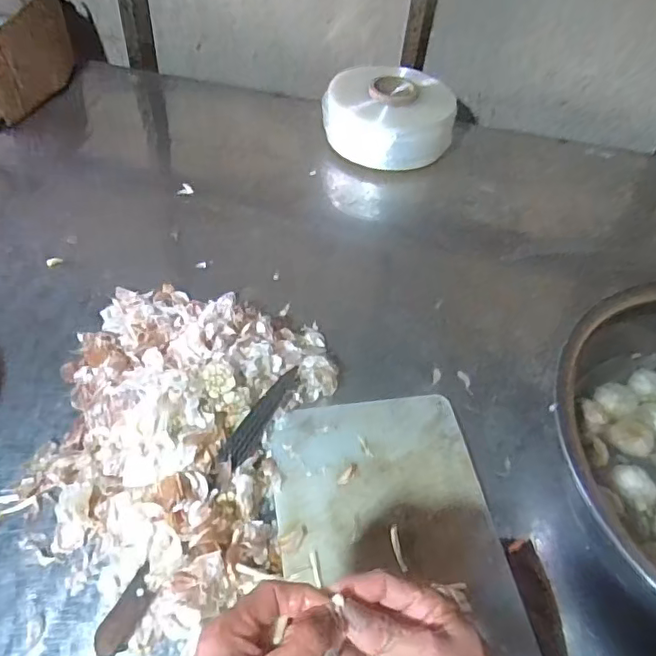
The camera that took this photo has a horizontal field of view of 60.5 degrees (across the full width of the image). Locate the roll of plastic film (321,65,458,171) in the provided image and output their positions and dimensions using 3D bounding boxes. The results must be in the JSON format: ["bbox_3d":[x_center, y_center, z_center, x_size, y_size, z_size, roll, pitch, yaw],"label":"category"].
[{"bbox_3d":[0.118,-0.404,1.095,0.194,0.137,0.206,-36,62,-30],"label":"roll of plastic film"}]

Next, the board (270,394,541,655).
[{"bbox_3d":[0.070,0.227,0.617,0.234,0.016,0.336,-5,51,-10],"label":"board"}]

